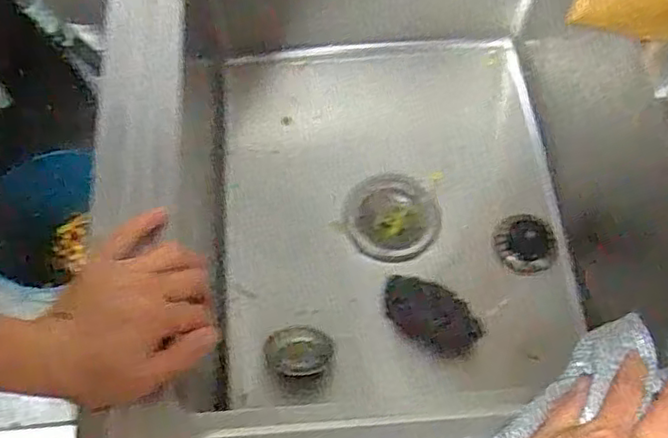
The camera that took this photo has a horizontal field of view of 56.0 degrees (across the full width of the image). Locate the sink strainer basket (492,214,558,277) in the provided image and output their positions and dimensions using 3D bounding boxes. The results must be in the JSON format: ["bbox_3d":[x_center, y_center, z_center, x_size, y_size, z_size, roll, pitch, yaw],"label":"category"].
[{"bbox_3d":[0.225,0.032,0.738,0.069,0.026,0.069,0,66,0],"label":"sink strainer basket"}]

